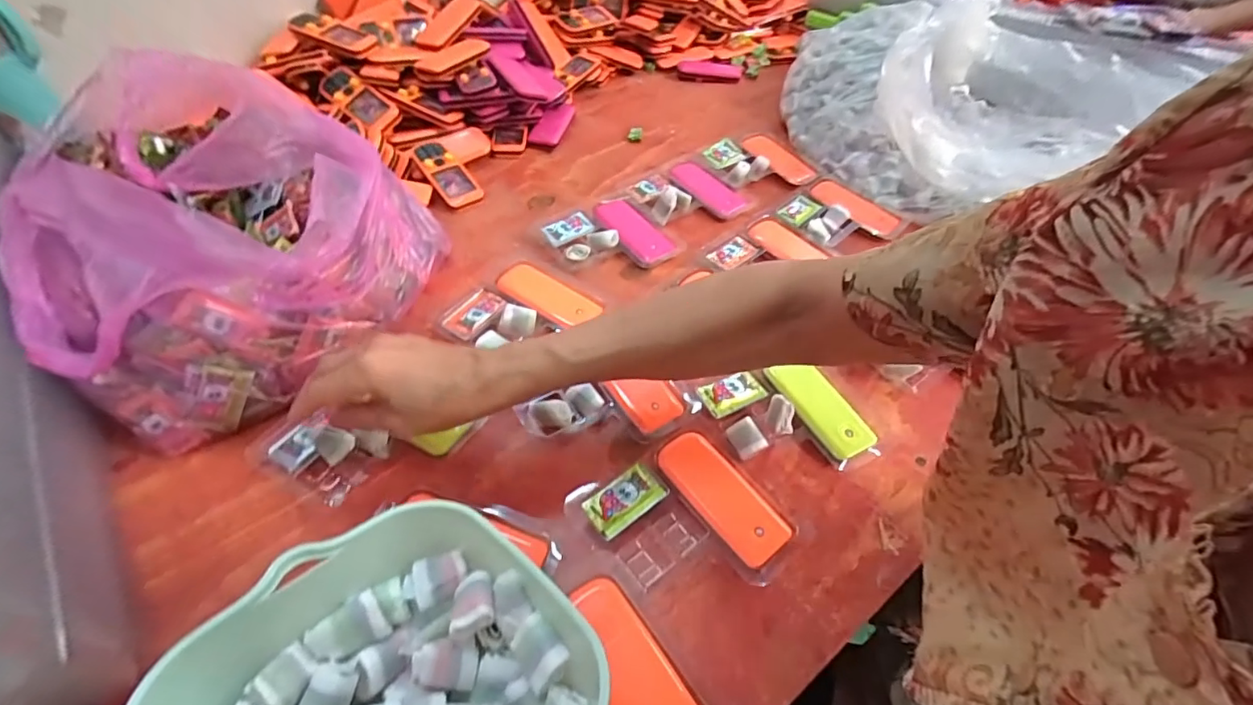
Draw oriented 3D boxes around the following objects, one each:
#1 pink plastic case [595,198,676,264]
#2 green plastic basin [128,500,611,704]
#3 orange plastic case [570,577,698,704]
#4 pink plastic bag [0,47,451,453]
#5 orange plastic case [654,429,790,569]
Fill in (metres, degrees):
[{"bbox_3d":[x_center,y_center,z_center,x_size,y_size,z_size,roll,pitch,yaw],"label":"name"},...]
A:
[{"bbox_3d":[0.003,-0.139,0.593,0.049,0.011,0.115,-25,54,-23],"label":"pink plastic case"},{"bbox_3d":[-0.103,0.152,0.237,0.163,0.070,0.161,30,54,22],"label":"green plastic basin"},{"bbox_3d":[0.000,0.186,0.316,0.041,0.018,0.103,-27,55,-24],"label":"orange plastic case"},{"bbox_3d":[-0.341,-0.090,0.446,0.302,0.160,0.288,11,49,7],"label":"pink plastic bag"},{"bbox_3d":[0.067,0.104,0.391,0.043,0.014,0.106,-29,56,-26],"label":"orange plastic case"}]

